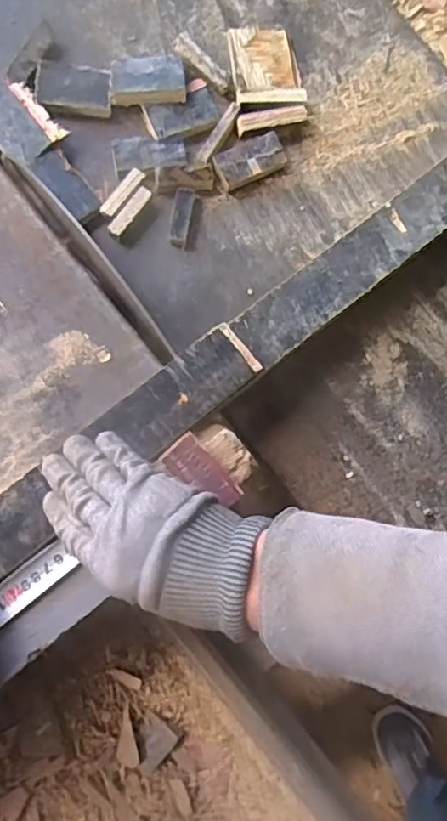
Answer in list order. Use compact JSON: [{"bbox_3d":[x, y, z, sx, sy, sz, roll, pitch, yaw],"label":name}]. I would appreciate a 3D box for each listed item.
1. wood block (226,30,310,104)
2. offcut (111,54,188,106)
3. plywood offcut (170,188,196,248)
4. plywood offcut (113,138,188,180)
[{"bbox_3d":[0.040,-0.314,0.549,0.063,0.011,0.078,-7,77,-2],"label":"wood block"},{"bbox_3d":[-0.066,-0.290,0.529,0.063,0.018,0.041,-6,77,-2],"label":"offcut"},{"bbox_3d":[-0.036,-0.169,0.527,0.016,0.014,0.049,10,77,2],"label":"plywood offcut"},{"bbox_3d":[-0.064,-0.224,0.523,0.062,0.007,0.030,-11,77,-3],"label":"plywood offcut"}]

